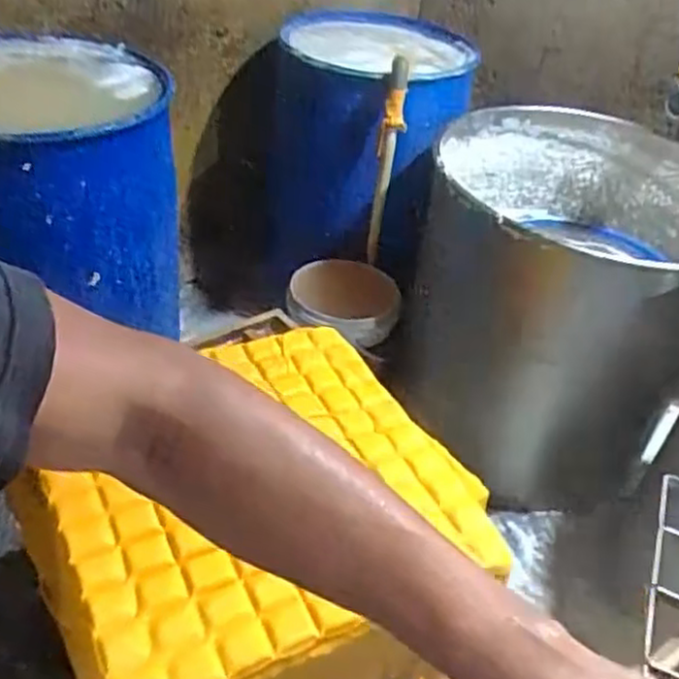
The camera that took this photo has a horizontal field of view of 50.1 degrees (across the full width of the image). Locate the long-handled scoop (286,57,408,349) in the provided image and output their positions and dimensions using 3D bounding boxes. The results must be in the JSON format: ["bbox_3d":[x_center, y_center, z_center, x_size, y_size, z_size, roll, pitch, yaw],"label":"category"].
[{"bbox_3d":[0.033,-0.315,1.954,0.297,0.664,0.272,2,38,-9],"label":"long-handled scoop"}]

